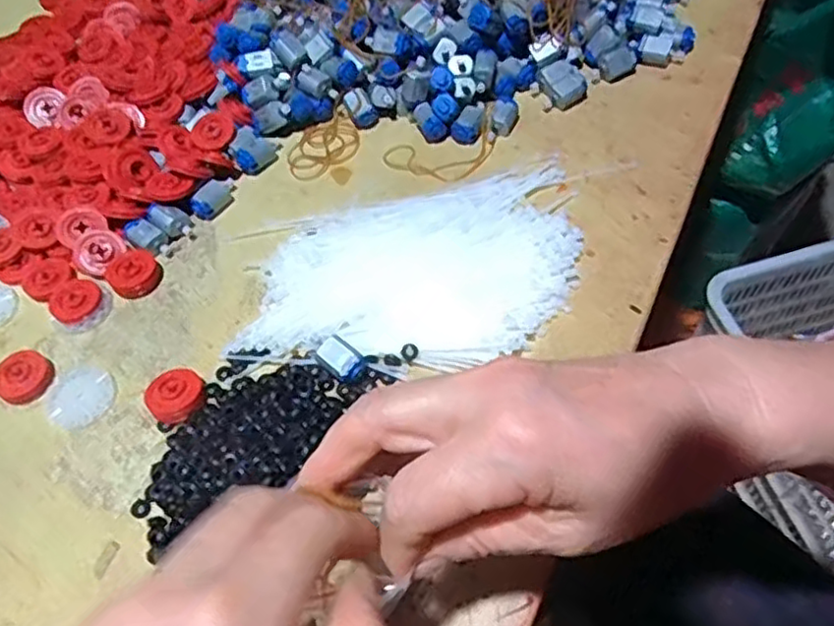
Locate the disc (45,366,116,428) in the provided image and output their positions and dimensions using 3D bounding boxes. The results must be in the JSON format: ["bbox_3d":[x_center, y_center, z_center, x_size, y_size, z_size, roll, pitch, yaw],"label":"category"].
[{"bbox_3d":[-0.203,0.049,0.404,0.040,0.004,0.039,-2,56,3],"label":"disc"}]

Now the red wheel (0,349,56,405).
[{"bbox_3d":[-0.241,0.038,0.412,0.031,0.013,0.033,-2,56,3],"label":"red wheel"}]

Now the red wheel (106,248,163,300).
[{"bbox_3d":[-0.188,-0.027,0.449,0.032,0.015,0.030,-2,56,3],"label":"red wheel"}]

